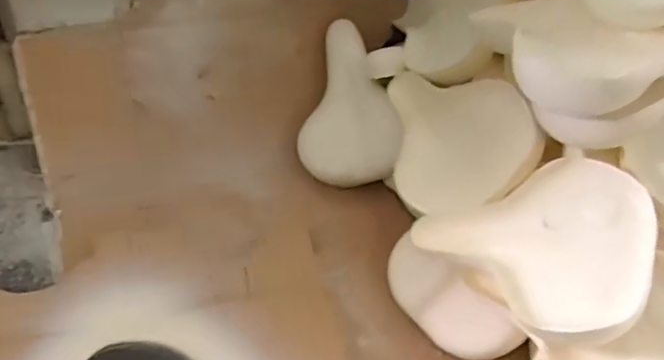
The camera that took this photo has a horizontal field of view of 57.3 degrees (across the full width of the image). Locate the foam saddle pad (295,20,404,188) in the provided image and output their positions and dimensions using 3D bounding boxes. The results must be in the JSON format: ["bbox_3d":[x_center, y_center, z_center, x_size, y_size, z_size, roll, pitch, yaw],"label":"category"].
[{"bbox_3d":[0.012,-0.107,0.951,0.240,0.167,0.060,63,19,13],"label":"foam saddle pad"}]

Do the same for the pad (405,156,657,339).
[{"bbox_3d":[0.213,0.081,0.648,0.242,0.037,0.176,-20,52,26],"label":"pad"}]

